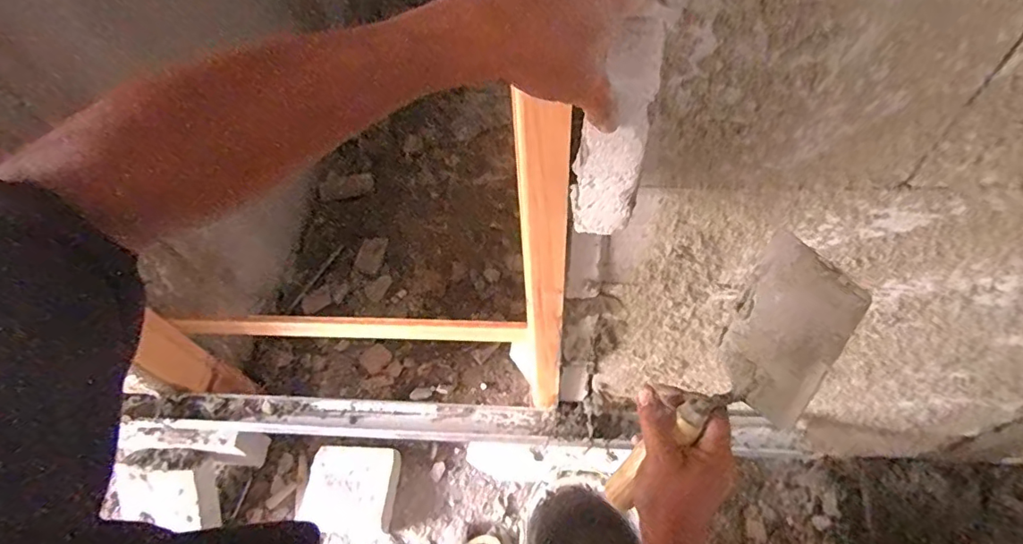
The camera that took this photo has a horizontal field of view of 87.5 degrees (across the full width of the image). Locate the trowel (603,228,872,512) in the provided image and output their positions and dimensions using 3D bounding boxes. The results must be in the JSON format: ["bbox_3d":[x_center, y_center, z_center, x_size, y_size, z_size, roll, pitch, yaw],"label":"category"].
[{"bbox_3d":[0.166,0.101,0.423,0.057,0.268,0.086,-10,47,-49],"label":"trowel"}]

